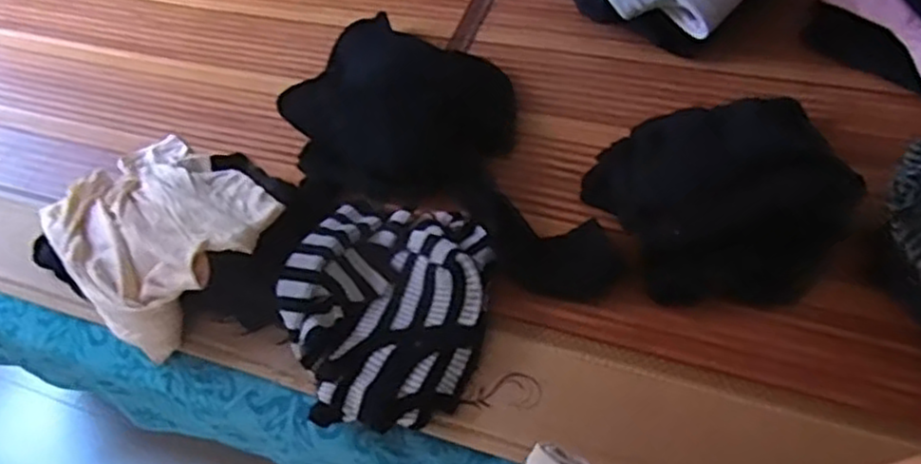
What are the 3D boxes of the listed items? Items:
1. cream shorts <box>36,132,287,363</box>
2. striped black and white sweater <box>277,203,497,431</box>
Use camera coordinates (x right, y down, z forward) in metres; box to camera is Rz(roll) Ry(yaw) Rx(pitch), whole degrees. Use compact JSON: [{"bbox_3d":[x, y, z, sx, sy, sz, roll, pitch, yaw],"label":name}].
[{"bbox_3d":[-0.338,-0.011,0.815,0.204,0.133,0.314,-41,58,-16],"label":"cream shorts"},{"bbox_3d":[-0.074,0.066,0.709,0.197,0.054,0.232,0,57,12],"label":"striped black and white sweater"}]

